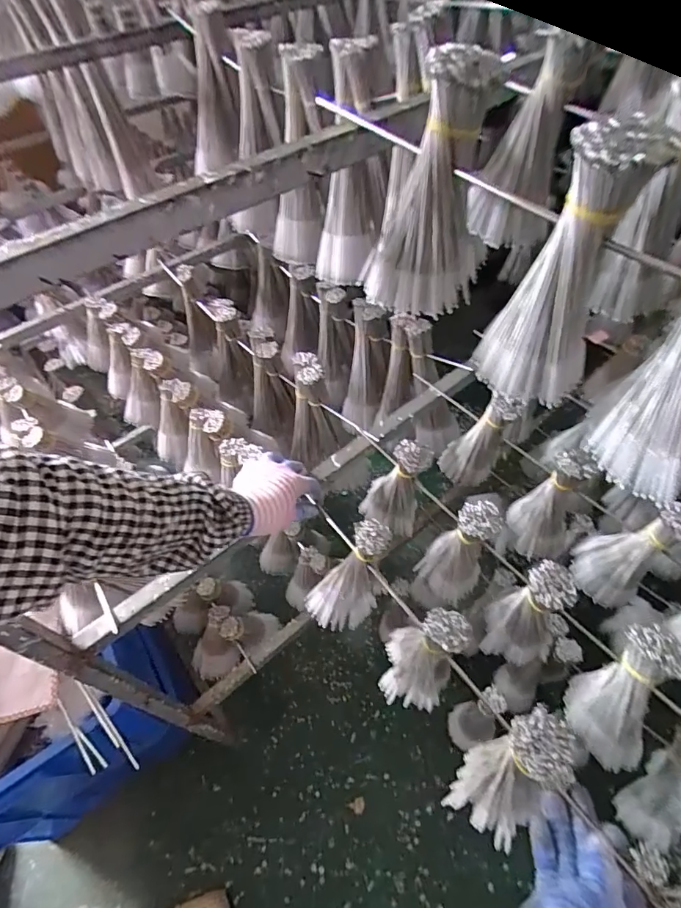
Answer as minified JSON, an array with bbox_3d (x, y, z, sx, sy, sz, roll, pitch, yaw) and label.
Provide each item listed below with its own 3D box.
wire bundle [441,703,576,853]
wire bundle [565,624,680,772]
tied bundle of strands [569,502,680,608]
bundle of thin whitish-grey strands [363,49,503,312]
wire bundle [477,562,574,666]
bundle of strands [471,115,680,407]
[{"bbox_3d":[0.167,0.307,0.444,0.067,0.177,0.069,24,37,15],"label":"wire bundle"},{"bbox_3d":[0.310,0.252,0.494,0.064,0.174,0.075,19,31,12],"label":"wire bundle"},{"bbox_3d":[0.357,0.121,0.566,0.079,0.160,0.081,39,65,22],"label":"tied bundle of strands"},{"bbox_3d":[0.070,-0.186,0.335,0.081,0.169,0.065,15,58,10],"label":"bundle of thin whitish-grey strands"},{"bbox_3d":[0.227,0.203,0.555,0.079,0.153,0.083,-17,59,-10],"label":"wire bundle"},{"bbox_3d":[0.138,-0.104,0.286,0.074,0.166,0.041,30,62,18],"label":"bundle of strands"}]

